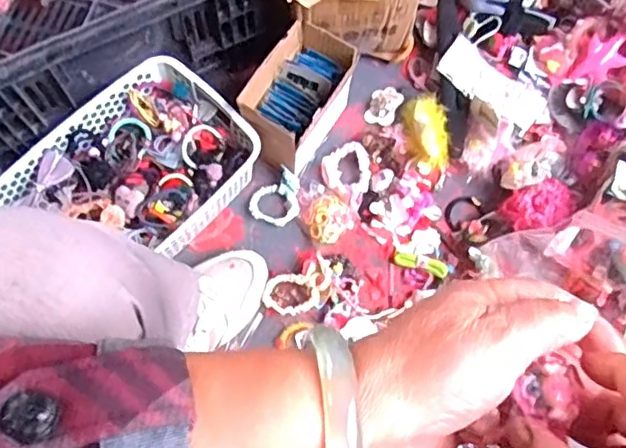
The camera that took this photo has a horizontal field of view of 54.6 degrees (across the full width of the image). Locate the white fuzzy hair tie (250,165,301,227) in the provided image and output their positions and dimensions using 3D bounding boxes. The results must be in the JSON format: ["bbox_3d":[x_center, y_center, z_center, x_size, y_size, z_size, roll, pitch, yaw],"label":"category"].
[{"bbox_3d":[-0.043,-0.031,0.781,0.073,0.015,0.058,-41,82,-10],"label":"white fuzzy hair tie"}]

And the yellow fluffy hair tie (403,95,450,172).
[{"bbox_3d":[0.153,-0.125,0.807,0.053,0.039,0.102,-9,73,-4],"label":"yellow fluffy hair tie"}]

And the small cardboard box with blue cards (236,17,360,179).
[{"bbox_3d":[-0.017,-0.154,0.776,0.097,0.120,0.152,32,74,9],"label":"small cardboard box with blue cards"}]

